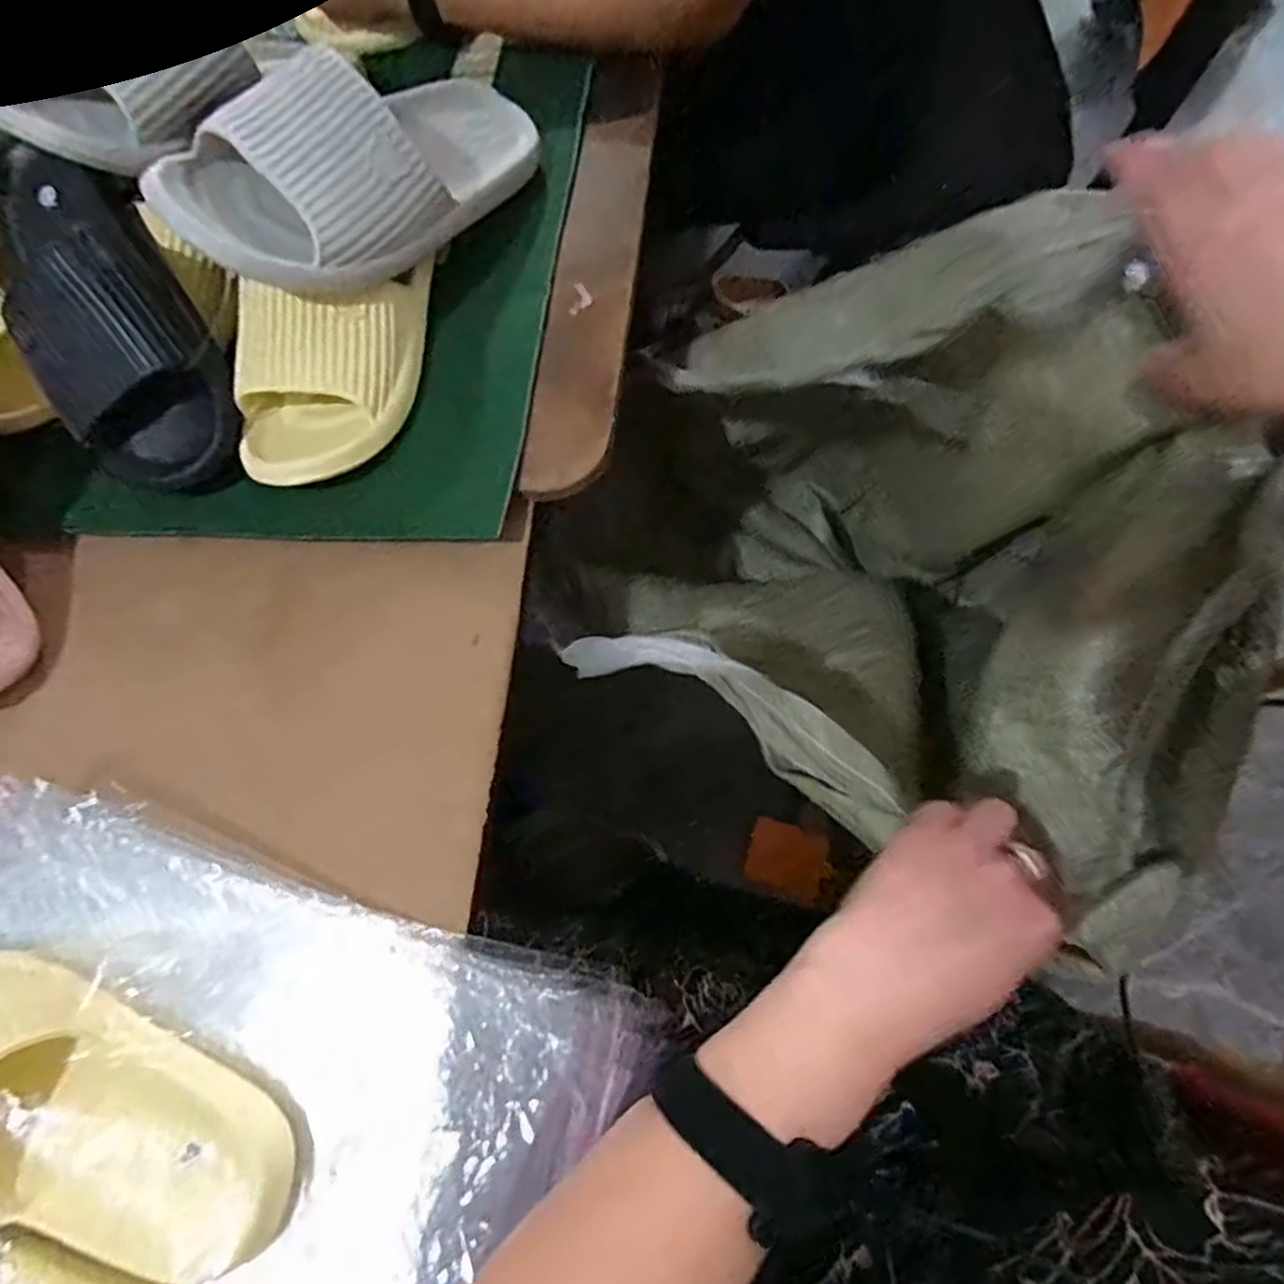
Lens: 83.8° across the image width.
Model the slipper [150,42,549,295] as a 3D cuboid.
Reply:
[{"bbox_3d":[-0.163,-0.317,0.462,0.105,0.092,0.287,32,53,13],"label":"slipper"}]

